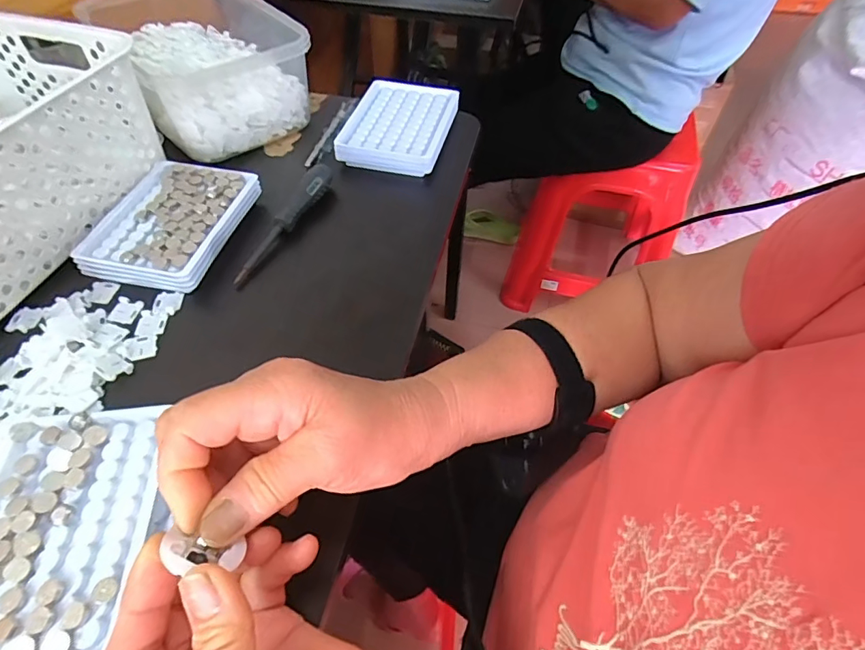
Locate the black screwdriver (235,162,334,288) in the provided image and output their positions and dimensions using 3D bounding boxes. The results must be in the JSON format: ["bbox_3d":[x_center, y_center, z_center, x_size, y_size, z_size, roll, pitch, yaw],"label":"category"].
[{"bbox_3d":[-0.128,-0.089,0.414,0.020,0.027,0.144,17,54,12],"label":"black screwdriver"}]

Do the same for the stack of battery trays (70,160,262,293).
[{"bbox_3d":[-0.221,-0.087,0.404,0.105,0.027,0.130,9,53,5],"label":"stack of battery trays"}]

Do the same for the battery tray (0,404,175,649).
[{"bbox_3d":[-0.201,0.115,0.253,0.099,0.020,0.146,-1,53,-2],"label":"battery tray"}]

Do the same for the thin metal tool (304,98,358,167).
[{"bbox_3d":[-0.107,-0.209,0.509,0.013,0.010,0.130,12,53,8],"label":"thin metal tool"}]

